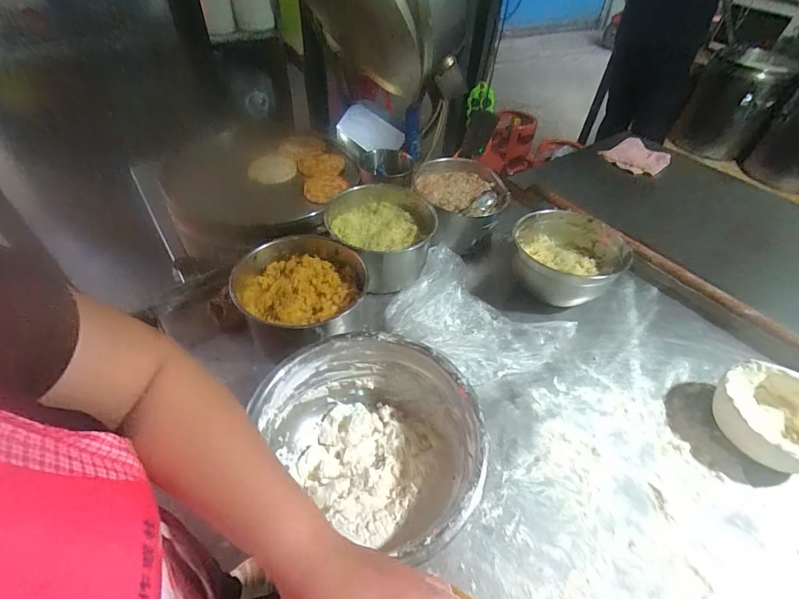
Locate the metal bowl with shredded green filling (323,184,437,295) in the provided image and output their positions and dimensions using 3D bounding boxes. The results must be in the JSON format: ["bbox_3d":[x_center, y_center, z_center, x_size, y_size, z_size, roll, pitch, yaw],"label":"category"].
[{"bbox_3d":[-0.040,-0.125,0.805,0.201,0.104,0.212,2,47,-2],"label":"metal bowl with shredded green filling"}]

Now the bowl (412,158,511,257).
[{"bbox_3d":[0.132,-0.206,0.902,0.189,0.107,0.220,-9,48,-12],"label":"bowl"}]

